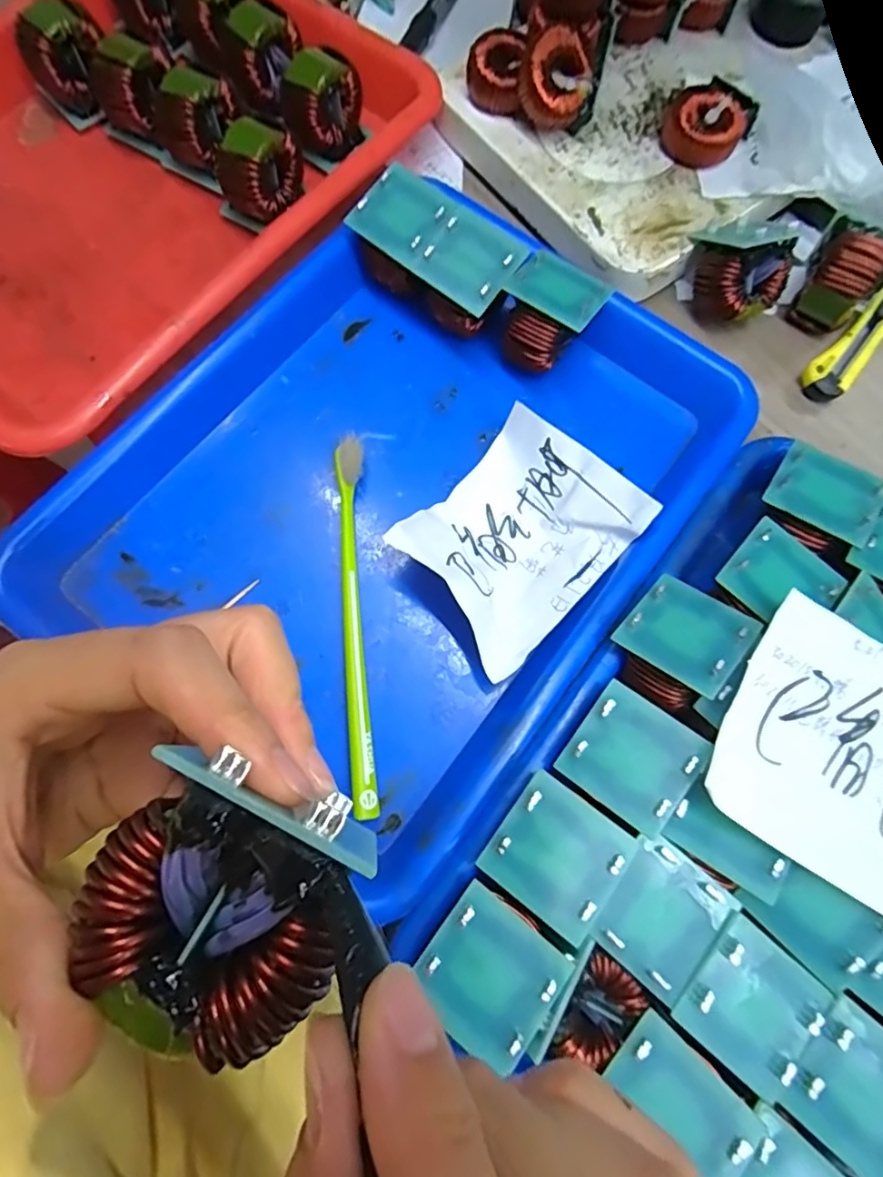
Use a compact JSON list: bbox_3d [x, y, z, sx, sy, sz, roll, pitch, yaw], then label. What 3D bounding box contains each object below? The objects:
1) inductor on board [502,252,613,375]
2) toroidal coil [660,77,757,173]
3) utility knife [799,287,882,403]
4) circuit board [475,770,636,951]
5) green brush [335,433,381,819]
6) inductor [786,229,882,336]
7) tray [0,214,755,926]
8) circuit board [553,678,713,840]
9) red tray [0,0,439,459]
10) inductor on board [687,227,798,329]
[{"bbox_3d":[0.059,-0.149,0.320,0.048,0.046,0.050,30,76,6],"label":"inductor on board"},{"bbox_3d":[0.158,-0.278,0.345,0.046,0.022,0.044,1,75,-2],"label":"toroidal coil"},{"bbox_3d":[0.256,-0.152,0.347,0.024,0.015,0.110,43,77,9],"label":"utility knife"},{"bbox_3d":[0.044,0.102,0.219,0.045,0.005,0.044,34,80,17],"label":"circuit board"},{"bbox_3d":[-0.042,0.013,0.285,0.013,0.015,0.186,-4,75,-3],"label":"green brush"},{"bbox_3d":[0.229,-0.174,0.330,0.034,0.046,0.036,1,75,-2],"label":"inductor"},{"bbox_3d":[-0.011,-0.064,0.303,0.258,0.036,0.309,36,76,8],"label":"tray"},{"bbox_3d":[0.077,0.068,0.231,0.046,0.004,0.044,35,90,18],"label":"circuit board"},{"bbox_3d":[-0.190,-0.252,0.339,0.258,0.041,0.336,39,77,8],"label":"red tray"},{"bbox_3d":[0.169,-0.188,0.334,0.041,0.058,0.057,-21,51,-12],"label":"inductor on board"}]

